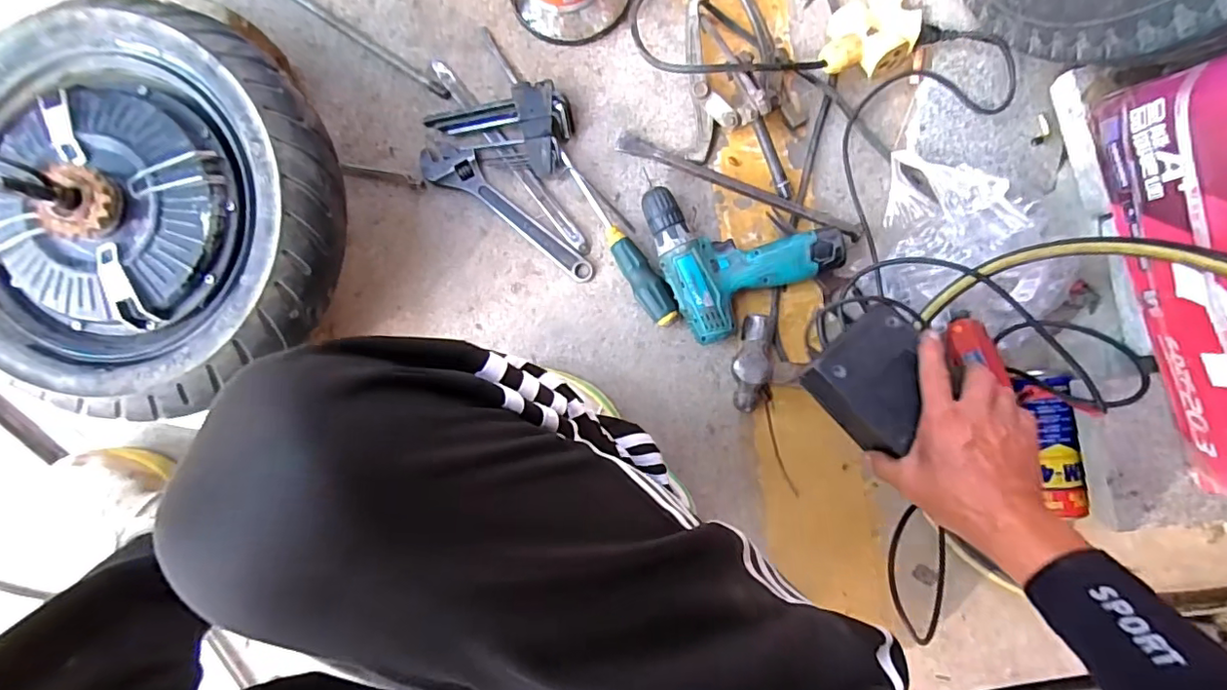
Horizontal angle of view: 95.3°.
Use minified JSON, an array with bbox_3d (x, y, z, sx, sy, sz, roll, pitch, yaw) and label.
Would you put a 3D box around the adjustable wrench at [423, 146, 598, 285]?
[{"bbox_3d":[-0.121,-0.160,0.661,0.239,0.017,0.051,36,90,2],"label":"adjustable wrench"}]

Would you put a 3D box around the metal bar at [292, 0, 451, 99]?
[{"bbox_3d":[-0.331,-0.387,0.676,0.316,0.012,0.018,33,90,2],"label":"metal bar"}]

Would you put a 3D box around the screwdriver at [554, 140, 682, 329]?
[{"bbox_3d":[0.000,-0.130,0.651,0.033,0.032,0.241,-32,88,1],"label":"screwdriver"}]

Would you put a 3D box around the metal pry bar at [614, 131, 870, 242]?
[{"bbox_3d":[0.146,-0.188,0.658,0.300,0.023,0.020,22,90,2],"label":"metal pry bar"}]

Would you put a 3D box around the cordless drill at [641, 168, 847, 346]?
[{"bbox_3d":[0.137,-0.124,0.638,0.192,0.055,0.197,-24,88,1],"label":"cordless drill"}]

